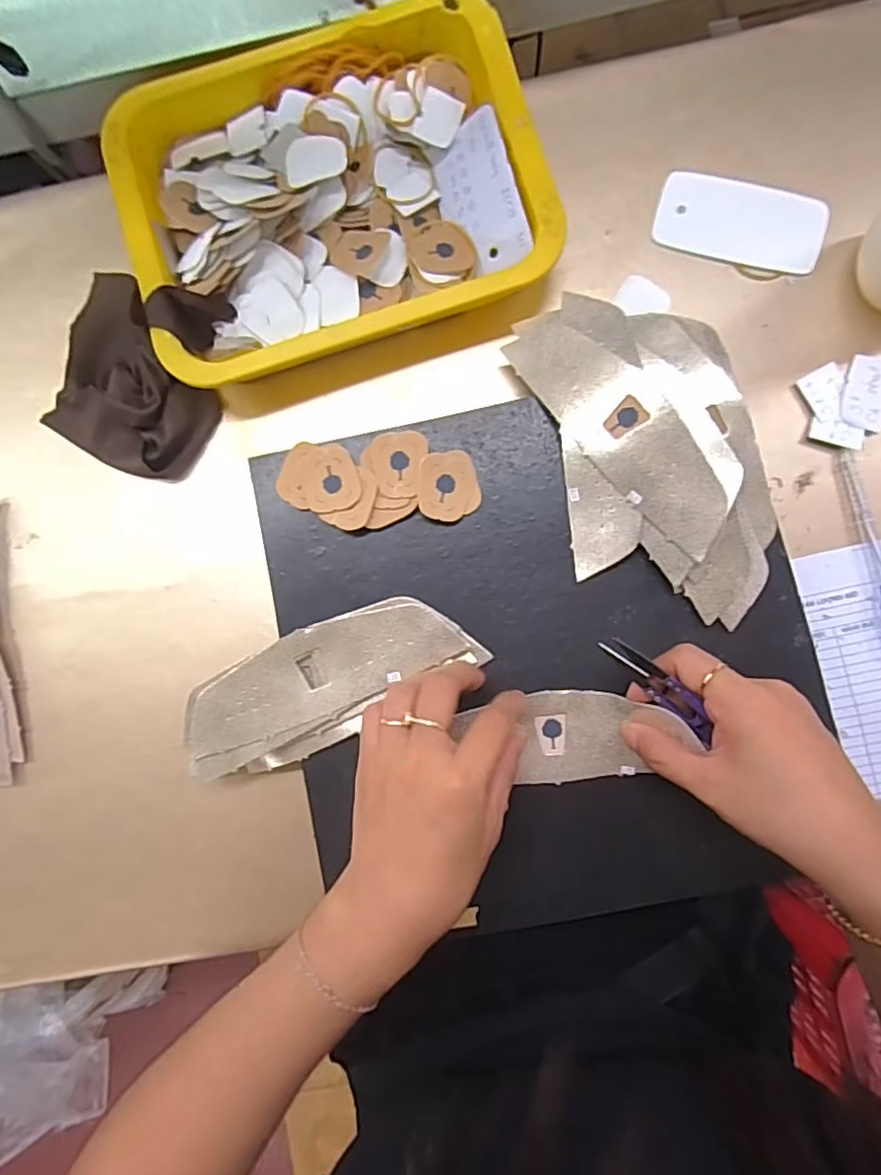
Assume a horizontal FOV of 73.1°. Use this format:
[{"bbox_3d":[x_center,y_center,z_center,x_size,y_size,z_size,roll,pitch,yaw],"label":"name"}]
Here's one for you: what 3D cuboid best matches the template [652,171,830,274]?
[{"bbox_3d":[0.190,-0.232,0.377,0.101,0.004,0.051,16,91,7],"label":"template"}]

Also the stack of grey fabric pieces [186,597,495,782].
[{"bbox_3d":[-0.069,0.058,0.350,0.181,0.016,0.067,-26,86,4],"label":"stack of grey fabric pieces"}]

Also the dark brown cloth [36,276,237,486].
[{"bbox_3d":[-0.197,-0.138,0.380,0.105,0.041,0.114,21,89,4],"label":"dark brown cloth"}]

